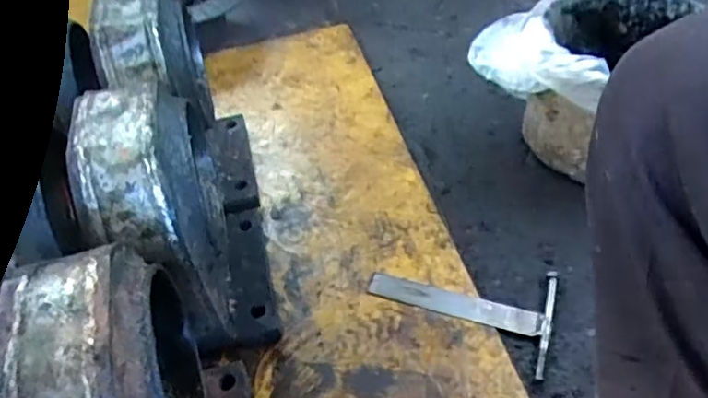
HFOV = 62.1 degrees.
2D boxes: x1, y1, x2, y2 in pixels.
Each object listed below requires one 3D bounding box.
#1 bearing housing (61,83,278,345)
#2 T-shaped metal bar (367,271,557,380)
[{"bbox_3d":[-0.199,0.008,0.700,0.143,0.311,0.266,-12,46,-6],"label":"bearing housing"},{"bbox_3d":[0.135,0.126,0.756,0.231,0.024,0.138,12,48,16],"label":"T-shaped metal bar"}]

